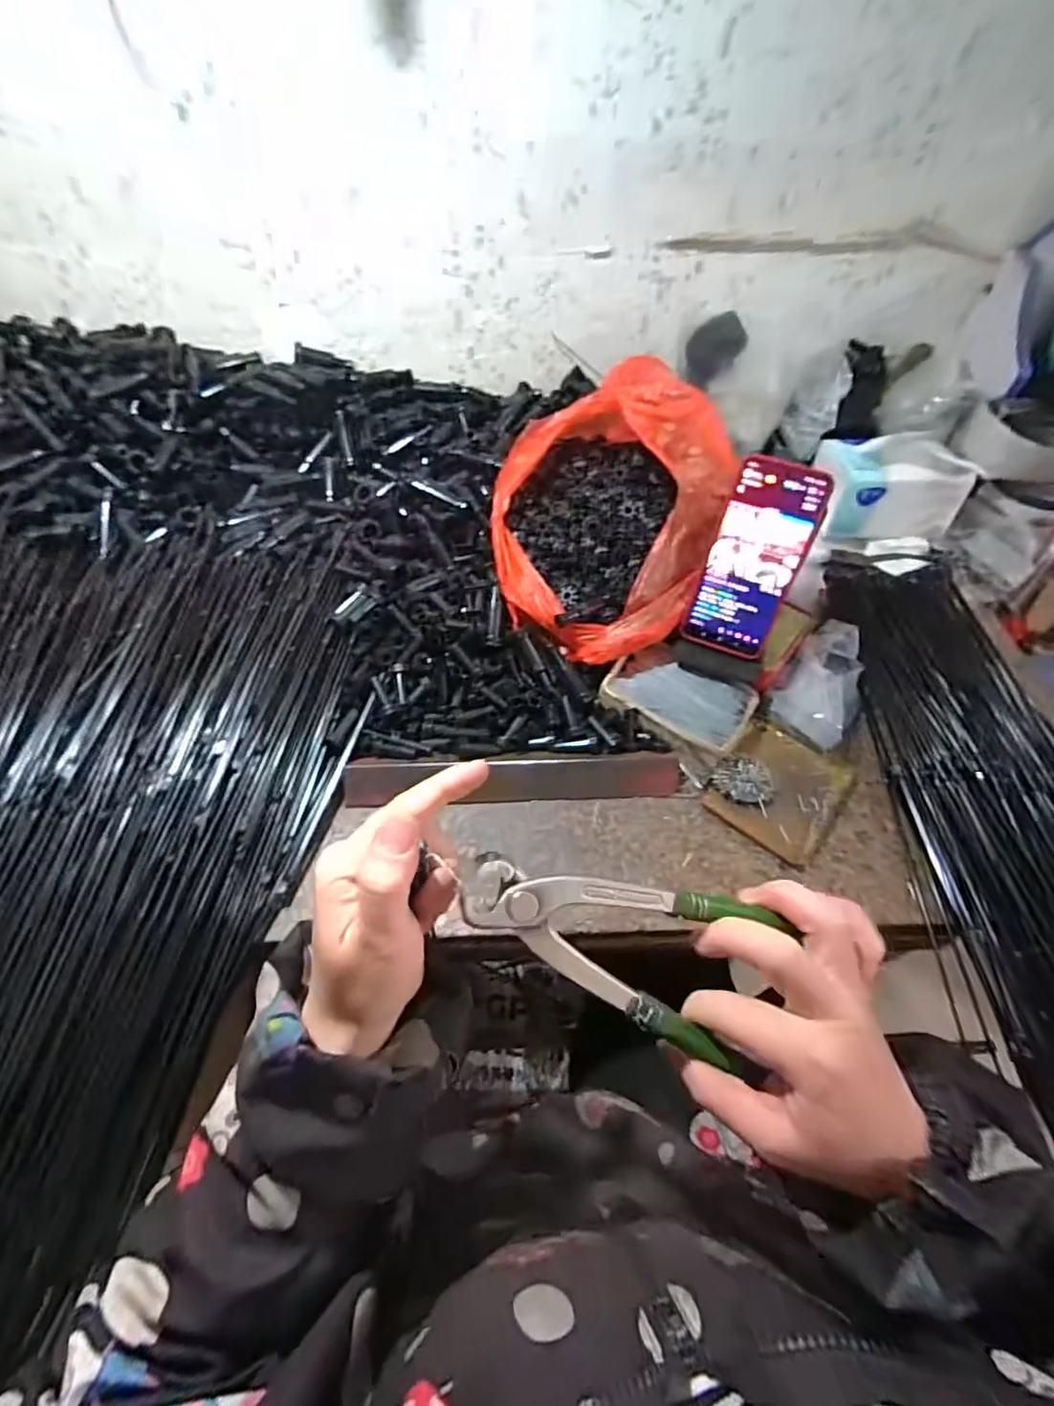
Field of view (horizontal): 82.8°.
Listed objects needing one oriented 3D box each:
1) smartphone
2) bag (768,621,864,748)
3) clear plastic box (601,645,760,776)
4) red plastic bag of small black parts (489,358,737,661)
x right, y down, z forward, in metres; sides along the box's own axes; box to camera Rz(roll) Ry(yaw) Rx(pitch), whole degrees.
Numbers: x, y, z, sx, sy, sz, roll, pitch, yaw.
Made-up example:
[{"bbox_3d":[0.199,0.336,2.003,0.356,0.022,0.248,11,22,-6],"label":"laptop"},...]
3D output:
[{"bbox_3d":[0.196,-0.124,0.522,0.077,0.164,0.011,23,26,16],"label":"smartphone"},{"bbox_3d":[0.293,-0.021,0.580,0.071,0.057,0.133,31,58,22],"label":"bag"},{"bbox_3d":[0.141,-0.002,0.563,0.129,0.032,0.084,28,57,19],"label":"clear plastic box"},{"bbox_3d":[0.076,-0.183,0.584,0.207,0.168,0.258,17,54,12],"label":"red plastic bag of small black parts"}]

